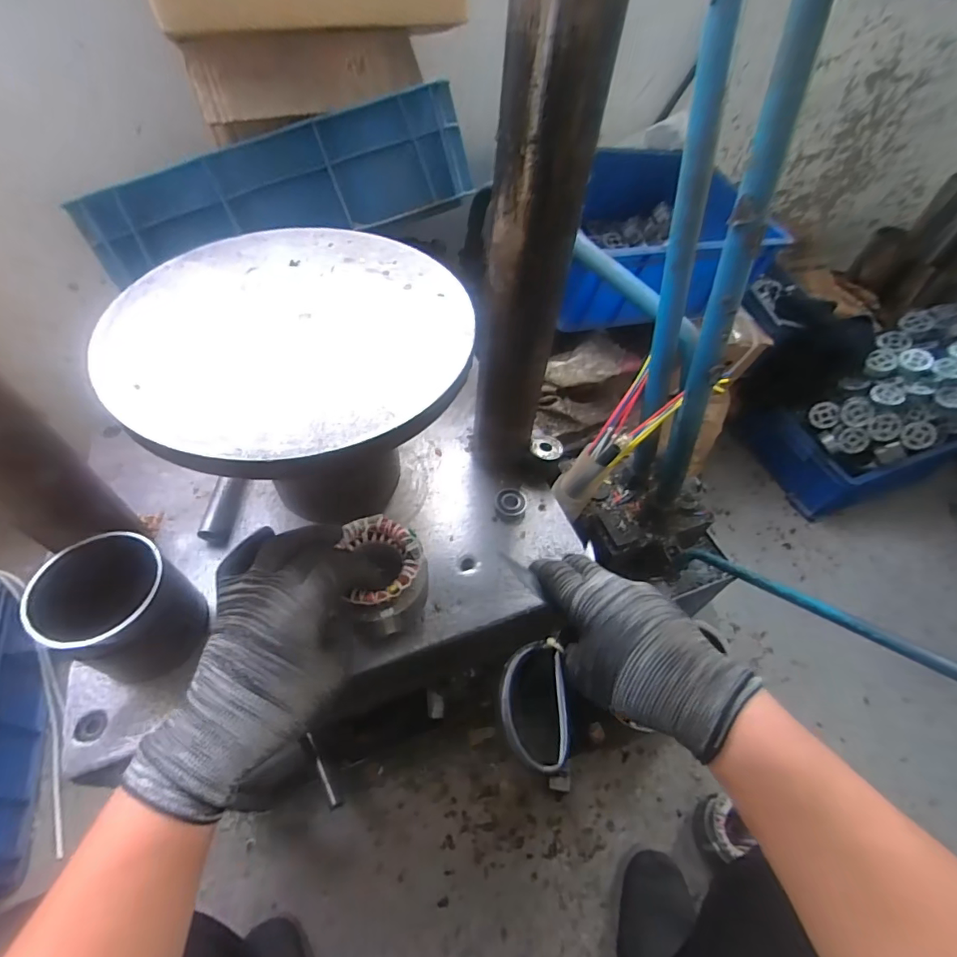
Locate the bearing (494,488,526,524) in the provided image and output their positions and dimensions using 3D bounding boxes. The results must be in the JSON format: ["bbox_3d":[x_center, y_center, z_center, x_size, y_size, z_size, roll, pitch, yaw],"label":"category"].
[{"bbox_3d":[0.034,0.029,0.516,0.033,0.016,0.039,11,53,3],"label":"bearing"}]

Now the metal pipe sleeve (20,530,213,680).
[{"bbox_3d":[-0.276,0.105,0.379,0.089,0.093,0.090,18,54,9],"label":"metal pipe sleeve"}]

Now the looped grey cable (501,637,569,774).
[{"bbox_3d":[0.037,0.139,0.309,0.049,0.008,0.086,25,39,-13],"label":"looped grey cable"}]

